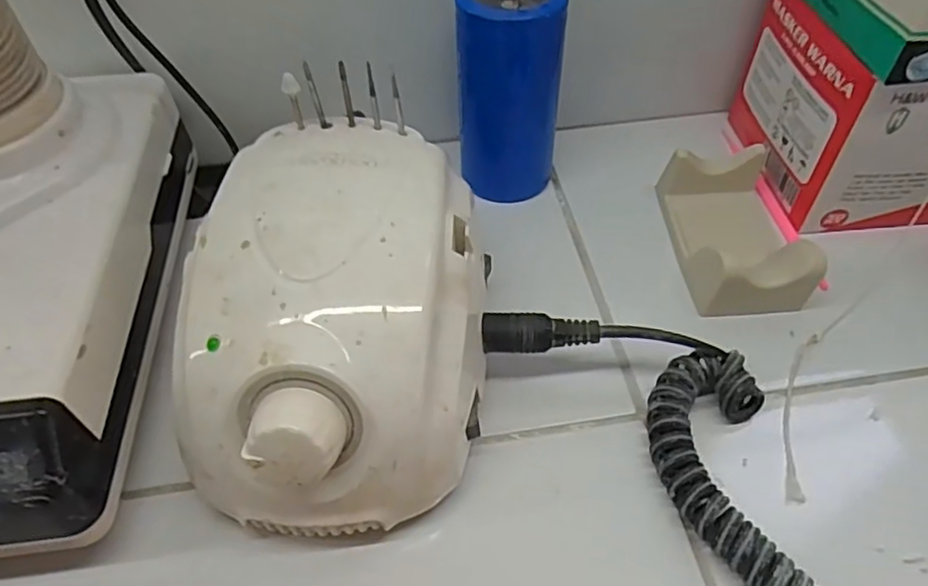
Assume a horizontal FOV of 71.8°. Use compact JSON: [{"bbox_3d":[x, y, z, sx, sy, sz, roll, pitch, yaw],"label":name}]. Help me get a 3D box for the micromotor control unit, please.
[{"bbox_3d":[-0.043,0.012,0.241,0.097,0.084,0.135,4,50,6],"label":"micromotor control unit"}]

